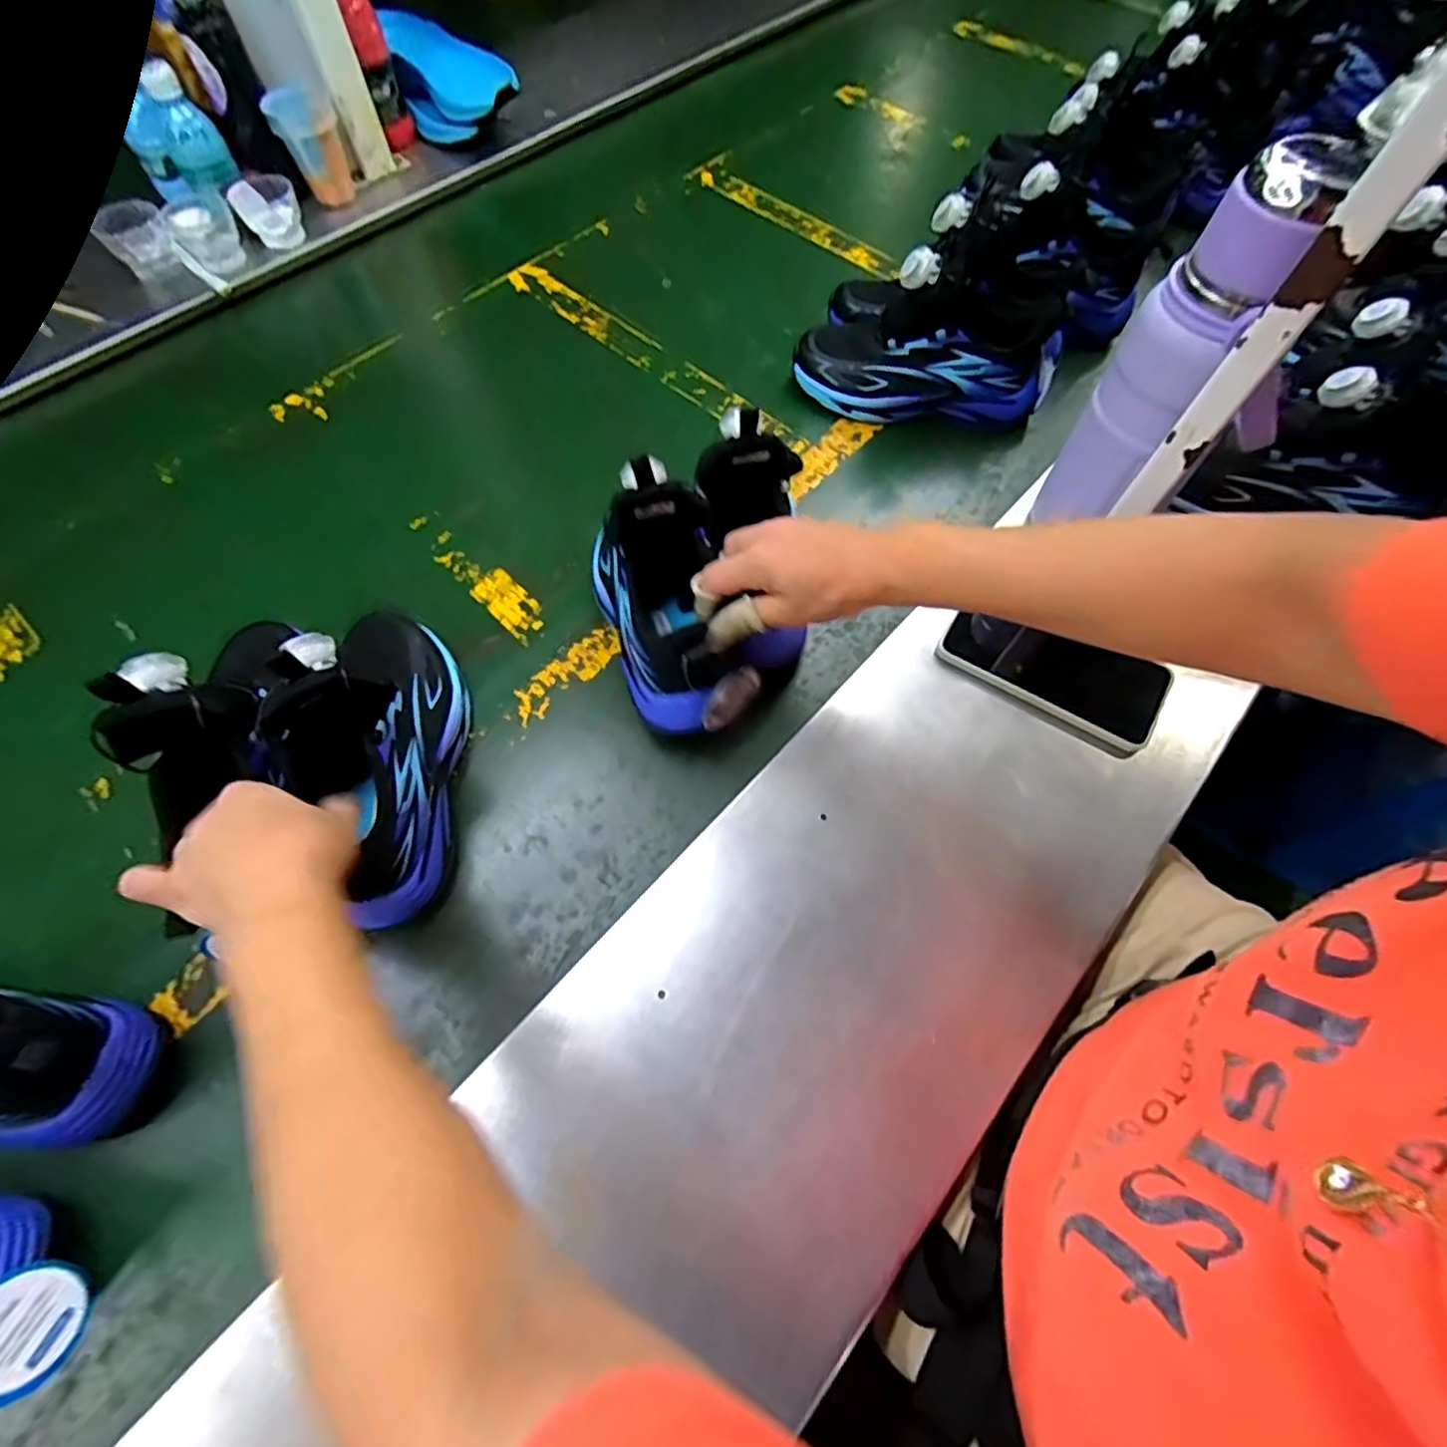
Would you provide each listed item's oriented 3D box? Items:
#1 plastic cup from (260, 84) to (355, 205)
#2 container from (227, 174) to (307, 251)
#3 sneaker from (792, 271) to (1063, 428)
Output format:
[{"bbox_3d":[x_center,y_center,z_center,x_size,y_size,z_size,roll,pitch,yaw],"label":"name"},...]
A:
[{"bbox_3d":[-0.463,-0.652,0.738,0.066,0.085,0.071,-11,62,-8],"label":"plastic cup"},{"bbox_3d":[-0.495,-0.560,0.719,0.063,0.041,0.058,-29,66,-17],"label":"container"},{"bbox_3d":[0.191,-0.361,0.614,0.230,0.113,0.101,4,65,1],"label":"sneaker"}]

